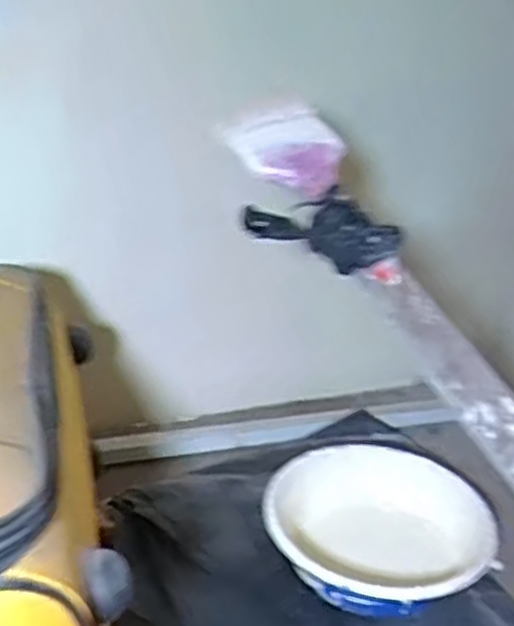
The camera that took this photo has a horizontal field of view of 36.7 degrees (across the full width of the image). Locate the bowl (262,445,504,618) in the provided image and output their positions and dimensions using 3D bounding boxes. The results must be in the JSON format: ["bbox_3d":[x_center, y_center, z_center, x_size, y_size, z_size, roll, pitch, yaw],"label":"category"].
[{"bbox_3d":[0.108,0.207,0.722,0.199,0.079,0.199,1,22,0],"label":"bowl"}]

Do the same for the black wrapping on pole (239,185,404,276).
[{"bbox_3d":[0.047,-0.060,0.530,0.033,0.042,0.138,-20,30,-41],"label":"black wrapping on pole"}]

